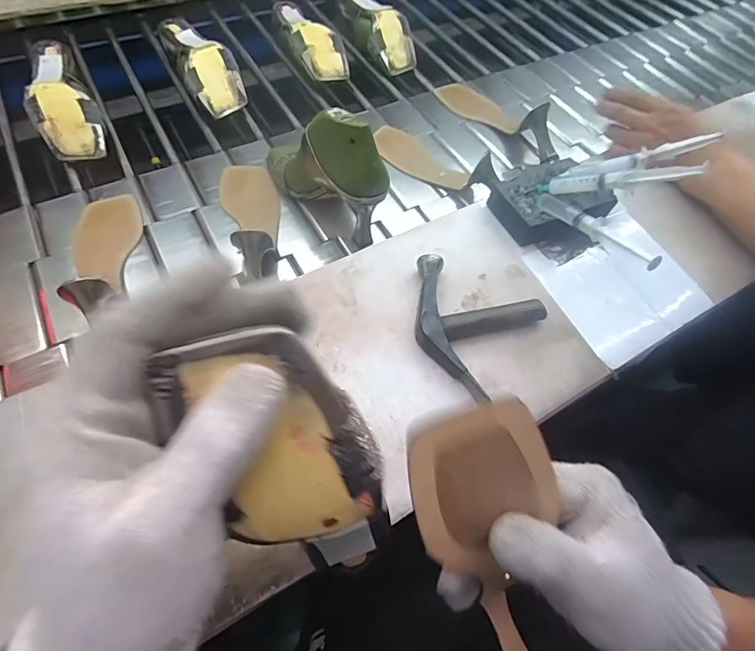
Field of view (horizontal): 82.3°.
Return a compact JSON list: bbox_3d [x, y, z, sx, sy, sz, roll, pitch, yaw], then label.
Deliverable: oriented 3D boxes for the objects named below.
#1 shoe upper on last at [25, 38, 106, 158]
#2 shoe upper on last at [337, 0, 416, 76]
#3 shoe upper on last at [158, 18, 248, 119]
[{"bbox_3d":[-0.444,-0.315,0.609,0.079,0.064,0.203,-28,65,-18],"label":"shoe upper on last"},{"bbox_3d":[-0.002,-0.542,0.790,0.084,0.067,0.210,-23,64,-16],"label":"shoe upper on last"},{"bbox_3d":[-0.277,-0.415,0.684,0.081,0.067,0.214,-24,64,-16],"label":"shoe upper on last"}]

